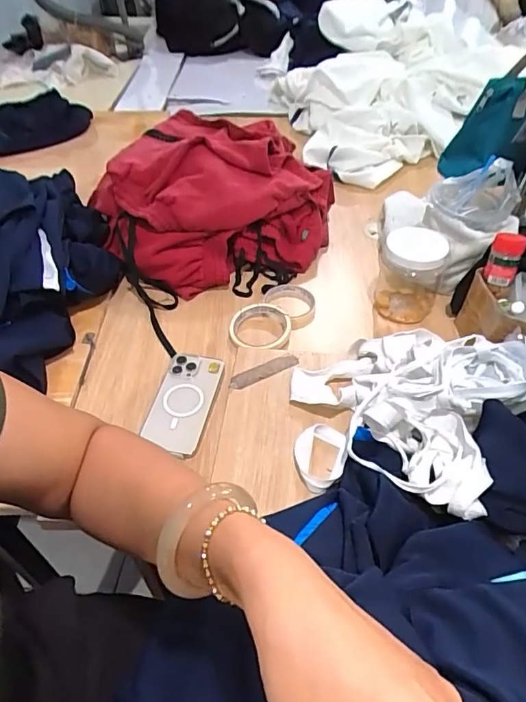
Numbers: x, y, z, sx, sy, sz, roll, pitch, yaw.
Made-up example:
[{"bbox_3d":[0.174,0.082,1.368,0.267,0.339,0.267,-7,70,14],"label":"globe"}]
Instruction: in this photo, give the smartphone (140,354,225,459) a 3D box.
[{"bbox_3d":[-0.108,0.067,0.653,0.079,0.016,0.152,10,47,9],"label":"smartphone"}]

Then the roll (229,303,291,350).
[{"bbox_3d":[-0.004,-0.033,0.743,0.095,0.026,0.107,-5,47,-4],"label":"roll"}]

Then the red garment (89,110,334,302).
[{"bbox_3d":[-0.097,-0.284,0.886,0.381,0.177,0.362,0,46,0],"label":"red garment"}]

